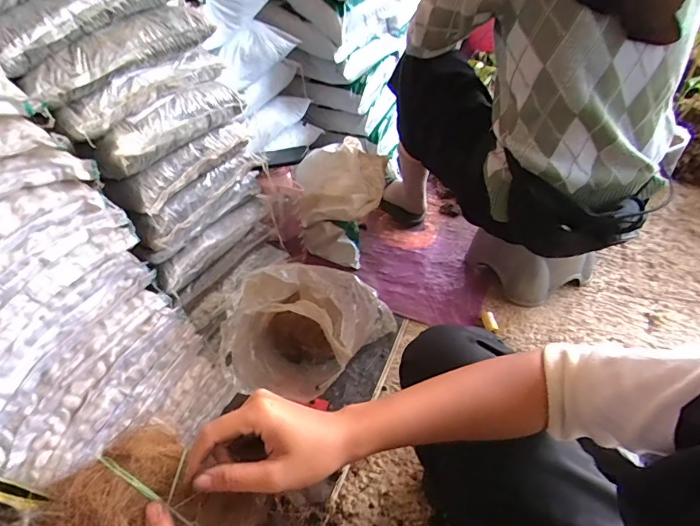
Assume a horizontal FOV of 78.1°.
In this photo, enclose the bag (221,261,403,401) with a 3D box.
[{"bbox_3d":[-0.056,0.123,0.817,0.350,0.282,0.184,-27,49,-20],"label":"bag"}]

